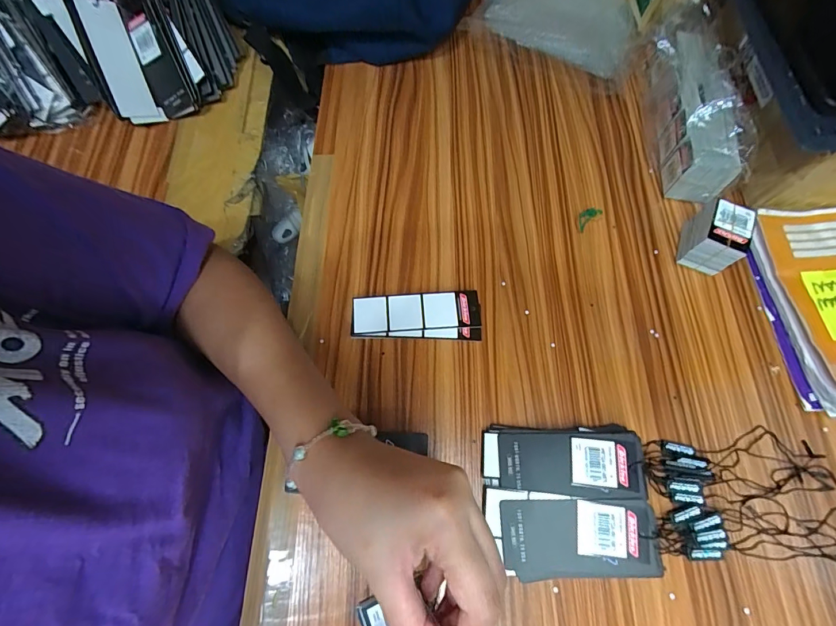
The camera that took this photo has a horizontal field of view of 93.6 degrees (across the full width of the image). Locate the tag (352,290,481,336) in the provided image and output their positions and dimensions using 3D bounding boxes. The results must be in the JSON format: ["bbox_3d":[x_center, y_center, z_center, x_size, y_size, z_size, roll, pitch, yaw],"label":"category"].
[{"bbox_3d":[-0.002,-0.001,0.370,0.119,0.006,0.037,-4,68,-2],"label":"tag"}]

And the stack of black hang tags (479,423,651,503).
[{"bbox_3d":[0.116,0.121,0.322,0.120,0.029,0.055,0,68,0],"label":"stack of black hang tags"}]

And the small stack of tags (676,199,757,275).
[{"bbox_3d":[0.291,-0.073,0.387,0.043,0.054,0.051,25,70,9],"label":"small stack of tags"}]

